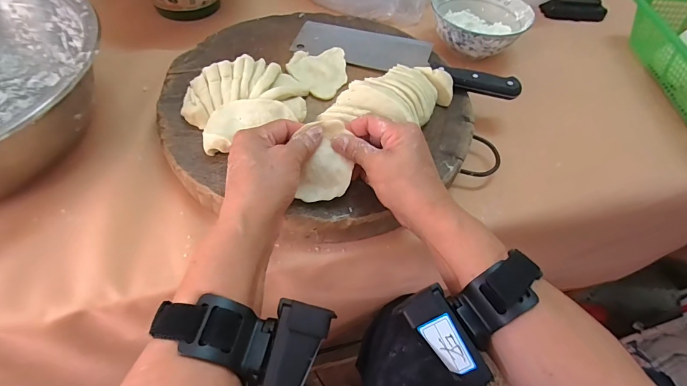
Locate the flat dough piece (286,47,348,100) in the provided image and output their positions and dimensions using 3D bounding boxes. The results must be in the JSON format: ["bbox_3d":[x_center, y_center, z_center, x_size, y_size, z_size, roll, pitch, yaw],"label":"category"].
[{"bbox_3d":[-0.031,-0.147,0.432,0.069,0.008,0.086,-3,54,-7],"label":"flat dough piece"}]

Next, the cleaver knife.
[{"bbox_3d":[0.076,-0.177,0.458,0.288,0.022,0.078,18,55,8],"label":"cleaver knife"}]

